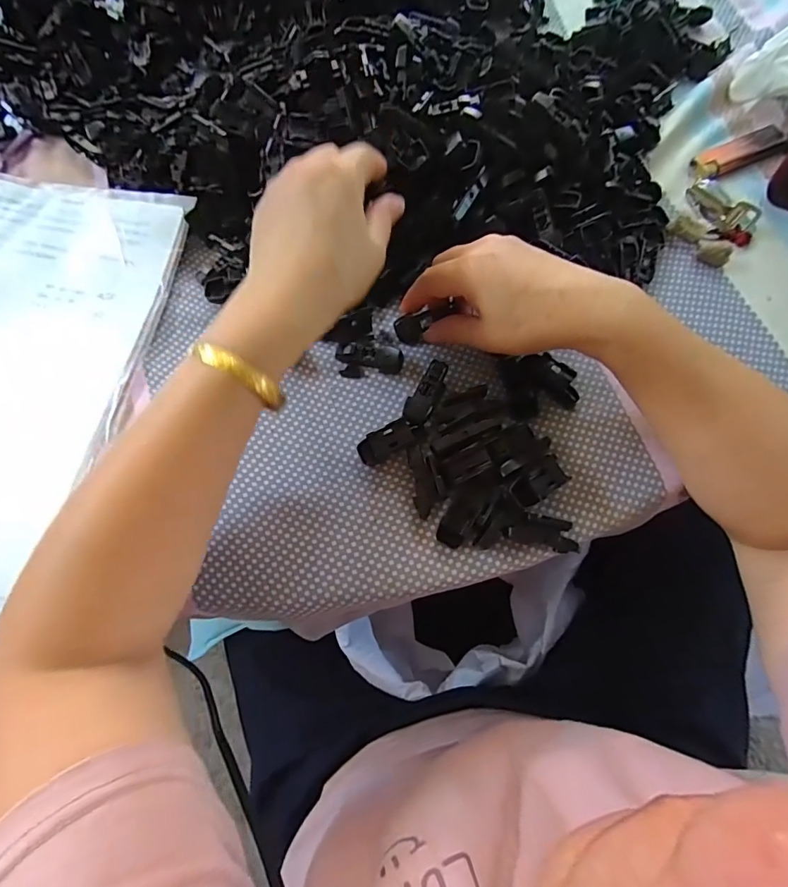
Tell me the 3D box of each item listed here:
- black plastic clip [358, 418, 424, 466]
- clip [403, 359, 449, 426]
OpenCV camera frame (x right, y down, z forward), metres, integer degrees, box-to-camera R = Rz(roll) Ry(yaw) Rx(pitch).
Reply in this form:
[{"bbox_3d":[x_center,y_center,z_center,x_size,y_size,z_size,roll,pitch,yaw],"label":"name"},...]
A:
[{"bbox_3d":[-0.001,-0.001,0.307,0.044,0.017,0.020,-23,74,-6],"label":"black plastic clip"},{"bbox_3d":[0.022,-0.033,0.314,0.017,0.015,0.048,23,75,8],"label":"clip"}]

